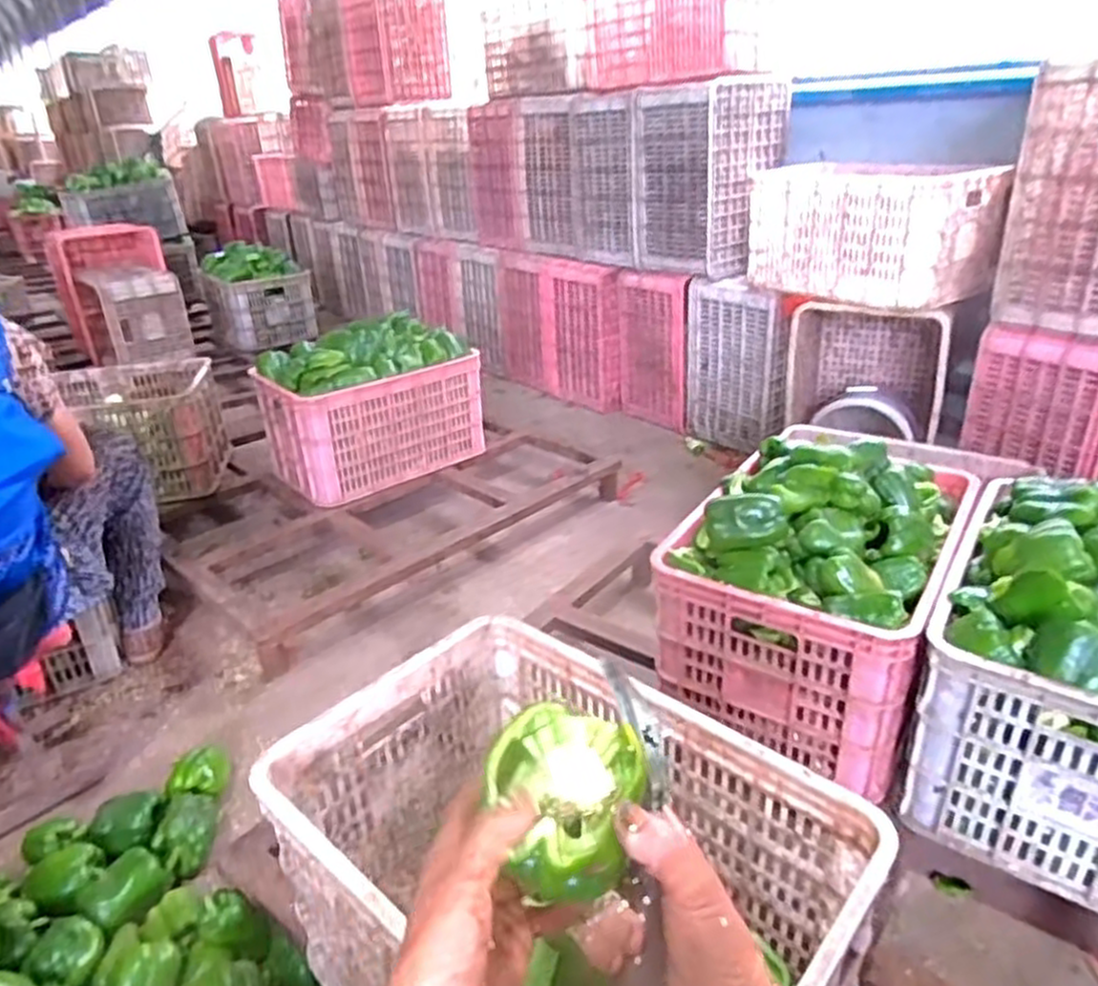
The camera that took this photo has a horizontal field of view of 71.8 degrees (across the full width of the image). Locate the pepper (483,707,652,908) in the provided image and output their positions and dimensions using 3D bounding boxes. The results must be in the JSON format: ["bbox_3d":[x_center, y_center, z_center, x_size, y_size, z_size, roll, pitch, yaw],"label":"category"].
[{"bbox_3d":[0.014,0.170,0.418,0.081,0.060,0.085,-3,28,2],"label":"pepper"}]

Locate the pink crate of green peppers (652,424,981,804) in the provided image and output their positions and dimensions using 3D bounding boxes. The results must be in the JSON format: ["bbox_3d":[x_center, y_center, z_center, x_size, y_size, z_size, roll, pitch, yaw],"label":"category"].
[{"bbox_3d":[0.367,0.110,1.060,0.326,0.309,0.373,14,33,31],"label":"pink crate of green peppers"}]

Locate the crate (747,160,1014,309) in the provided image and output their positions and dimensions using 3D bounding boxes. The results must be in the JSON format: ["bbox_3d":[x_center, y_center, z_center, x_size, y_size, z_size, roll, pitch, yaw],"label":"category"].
[{"bbox_3d":[0.640,-0.515,1.492,0.213,0.232,0.507,-20,31,-27],"label":"crate"}]

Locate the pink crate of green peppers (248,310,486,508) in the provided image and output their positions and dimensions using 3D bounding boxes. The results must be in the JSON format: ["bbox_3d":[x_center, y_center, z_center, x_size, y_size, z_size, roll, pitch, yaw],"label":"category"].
[{"bbox_3d":[-0.424,-0.211,1.796,0.429,0.337,0.325,-21,32,-28],"label":"pink crate of green peppers"}]

